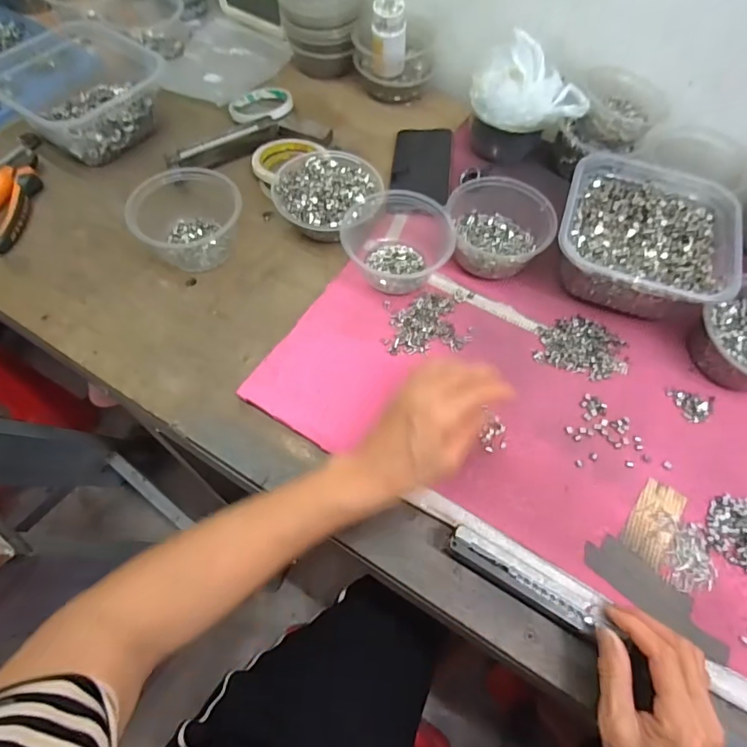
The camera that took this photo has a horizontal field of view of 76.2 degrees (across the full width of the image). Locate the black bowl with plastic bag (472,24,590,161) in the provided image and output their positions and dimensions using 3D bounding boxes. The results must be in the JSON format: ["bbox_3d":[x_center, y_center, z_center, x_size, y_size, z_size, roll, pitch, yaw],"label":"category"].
[{"bbox_3d":[0.183,-0.321,0.585,0.125,0.105,0.099,6,63,2],"label":"black bowl with plastic bag"}]

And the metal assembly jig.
[{"bbox_3d":[0.119,0.162,0.381,0.120,0.022,0.030,29,67,13],"label":"metal assembly jig"}]

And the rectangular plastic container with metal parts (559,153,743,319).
[{"bbox_3d":[0.284,-0.145,0.517,0.168,0.071,0.175,19,64,8],"label":"rectangular plastic container with metal parts"}]

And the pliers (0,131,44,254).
[{"bbox_3d":[-0.423,-0.219,0.557,0.058,0.022,0.182,3,62,-2],"label":"pliers"}]

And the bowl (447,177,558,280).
[{"bbox_3d":[0.135,-0.159,0.524,0.104,0.059,0.106,1,62,-3],"label":"bowl"}]

